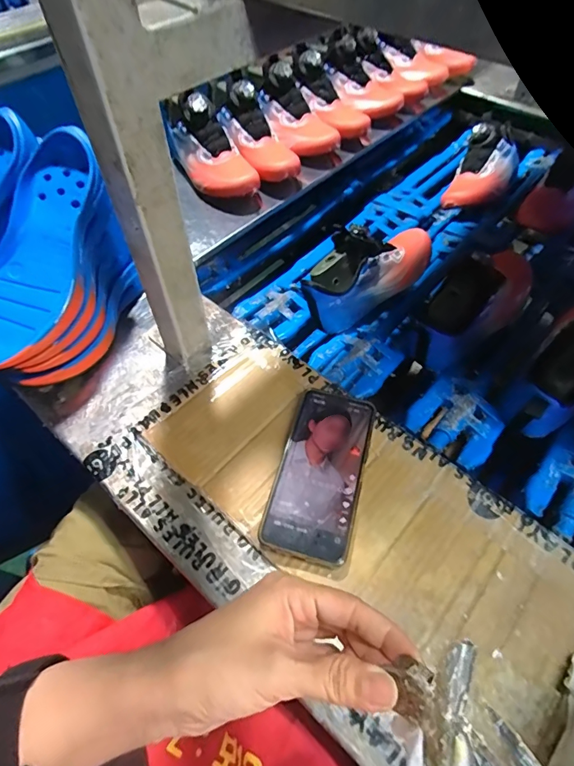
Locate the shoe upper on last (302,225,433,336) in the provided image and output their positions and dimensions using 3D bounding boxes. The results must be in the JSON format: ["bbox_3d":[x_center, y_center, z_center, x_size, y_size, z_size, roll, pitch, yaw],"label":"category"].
[{"bbox_3d":[0.121,-0.164,0.579,0.224,0.088,0.076,-37,63,-20],"label":"shoe upper on last"}]

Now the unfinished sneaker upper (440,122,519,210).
[{"bbox_3d":[0.341,-0.368,0.724,0.096,0.077,0.183,26,61,18],"label":"unfinished sneaker upper"}]

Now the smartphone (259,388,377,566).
[{"bbox_3d":[0.034,0.081,0.399,0.075,0.017,0.165,15,56,10],"label":"smartphone"}]

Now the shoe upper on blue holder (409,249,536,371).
[{"bbox_3d":[0.250,-0.111,0.528,0.236,0.105,0.070,-36,62,-20],"label":"shoe upper on blue holder"}]

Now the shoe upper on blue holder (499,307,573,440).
[{"bbox_3d":[0.293,-0.011,0.440,0.067,0.068,0.145,36,99,22],"label":"shoe upper on blue holder"}]

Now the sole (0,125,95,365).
[{"bbox_3d":[-0.248,-0.131,0.417,0.092,0.033,0.239,16,85,11],"label":"sole"}]

